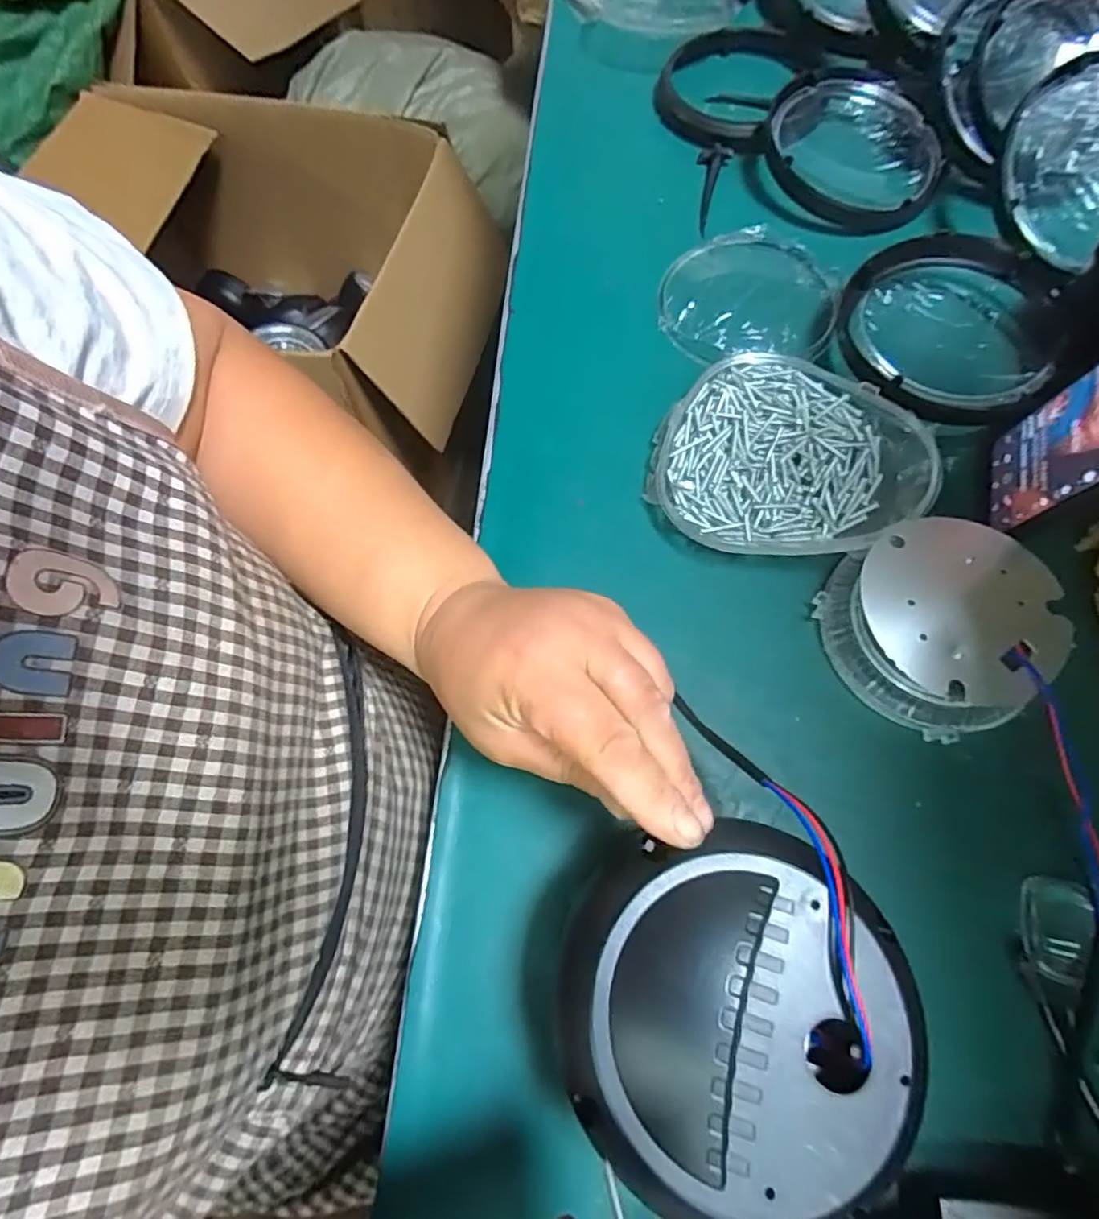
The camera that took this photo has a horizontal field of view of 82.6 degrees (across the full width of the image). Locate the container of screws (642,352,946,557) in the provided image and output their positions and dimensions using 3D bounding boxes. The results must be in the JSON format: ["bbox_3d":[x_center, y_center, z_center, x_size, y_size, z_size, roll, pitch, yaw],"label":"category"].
[{"bbox_3d":[0.142,-0.089,0.367,0.149,0.029,0.135,23,70,11],"label":"container of screws"}]

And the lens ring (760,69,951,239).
[{"bbox_3d":[0.229,-0.347,0.466,0.133,0.023,0.130,-1,68,2],"label":"lens ring"}]

